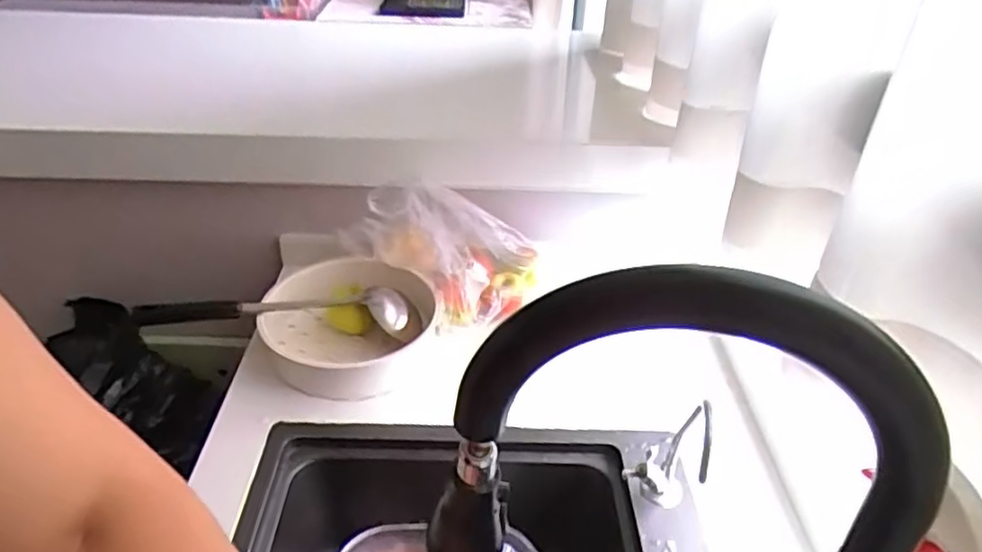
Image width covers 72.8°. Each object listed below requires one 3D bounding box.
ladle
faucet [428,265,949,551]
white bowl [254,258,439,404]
[{"bbox_3d":[-0.273,0.039,0.839,0.326,0.037,0.050,-1,34,-6],"label":"ladle"},{"bbox_3d":[0.085,0.166,0.374,0.231,0.401,0.039,13,35,14],"label":"faucet"},{"bbox_3d":[-0.200,0.065,0.864,0.215,0.096,0.215,2,34,-2],"label":"white bowl"}]

